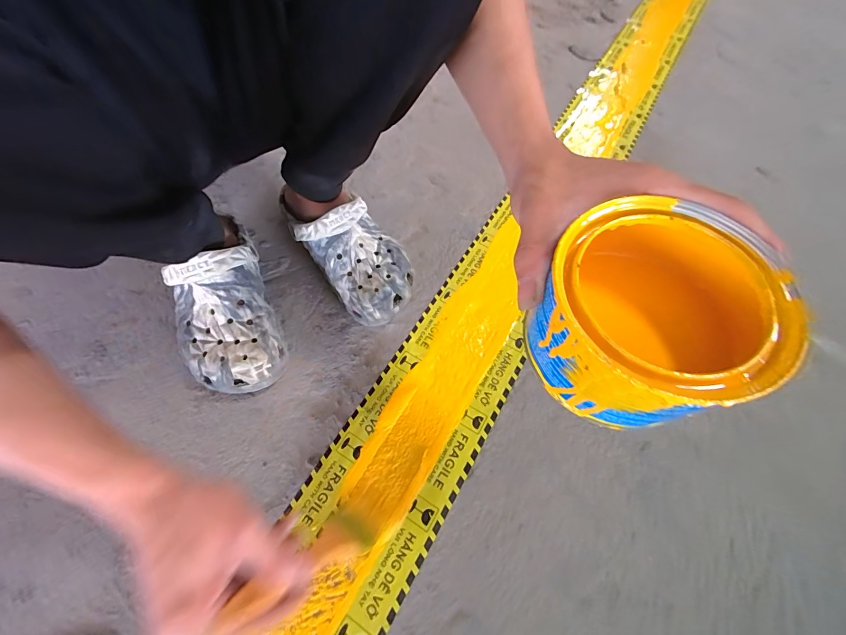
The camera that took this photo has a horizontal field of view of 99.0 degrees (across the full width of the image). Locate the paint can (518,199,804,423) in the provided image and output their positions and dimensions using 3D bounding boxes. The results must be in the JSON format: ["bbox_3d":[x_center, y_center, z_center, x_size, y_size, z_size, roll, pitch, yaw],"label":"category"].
[{"bbox_3d":[0.110,0.001,0.187,0.098,0.070,0.098,1,61,-2],"label":"paint can"}]

